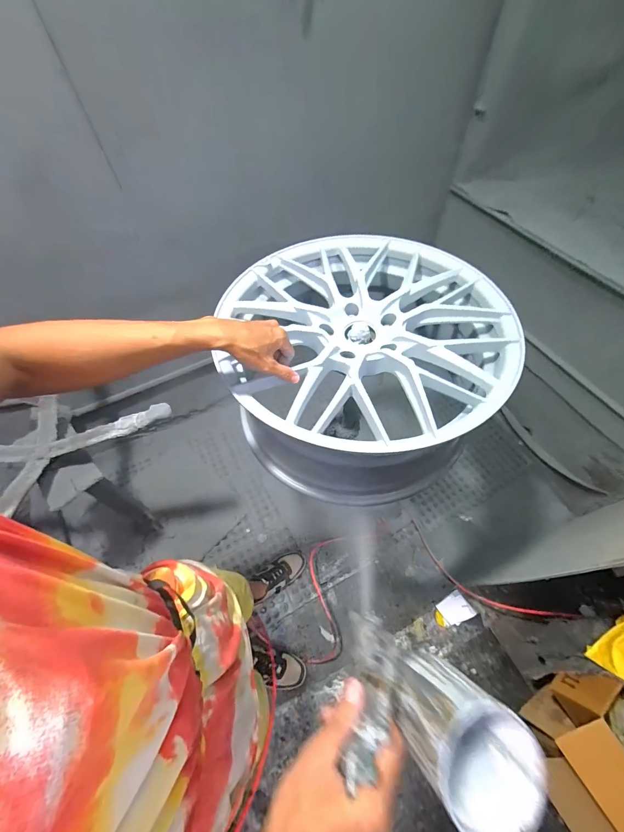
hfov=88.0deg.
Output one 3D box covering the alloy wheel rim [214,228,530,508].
[{"bbox_3d":[0.096,-0.121,0.678,0.533,0.245,0.533,1,58,-2],"label":"alloy wheel rim"}]

